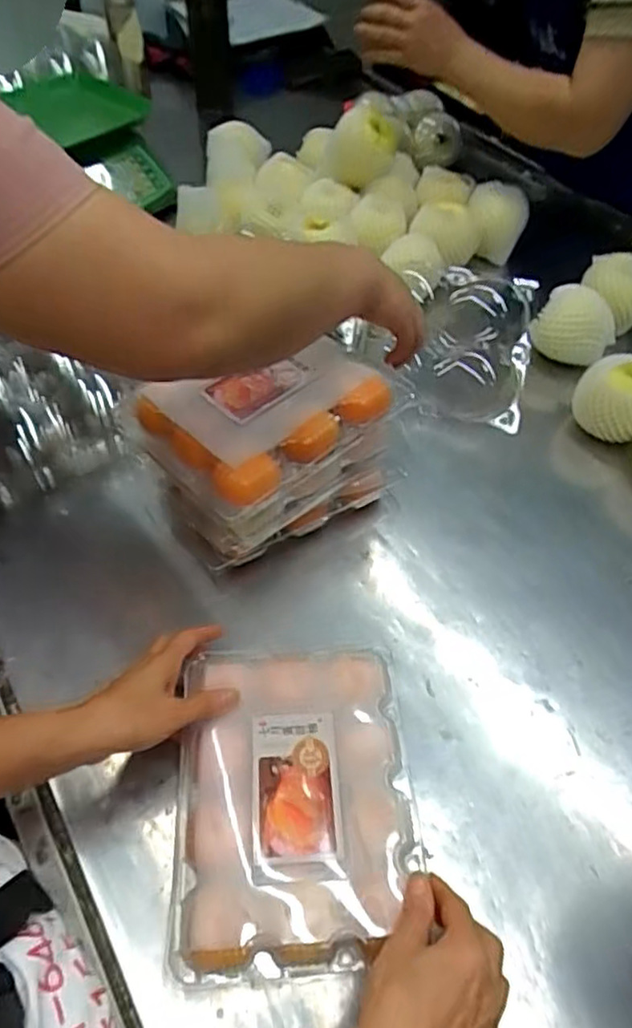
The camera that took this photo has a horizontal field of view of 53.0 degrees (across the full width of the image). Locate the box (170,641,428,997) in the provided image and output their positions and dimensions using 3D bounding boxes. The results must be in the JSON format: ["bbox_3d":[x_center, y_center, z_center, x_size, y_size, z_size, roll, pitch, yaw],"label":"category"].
[{"bbox_3d":[-0.016,0.206,0.467,0.167,0.049,0.215,-1,52,-3],"label":"box"}]

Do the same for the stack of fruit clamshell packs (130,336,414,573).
[{"bbox_3d":[-0.041,-0.066,0.617,0.219,0.158,0.159,-32,59,-24],"label":"stack of fruit clamshell packs"}]

